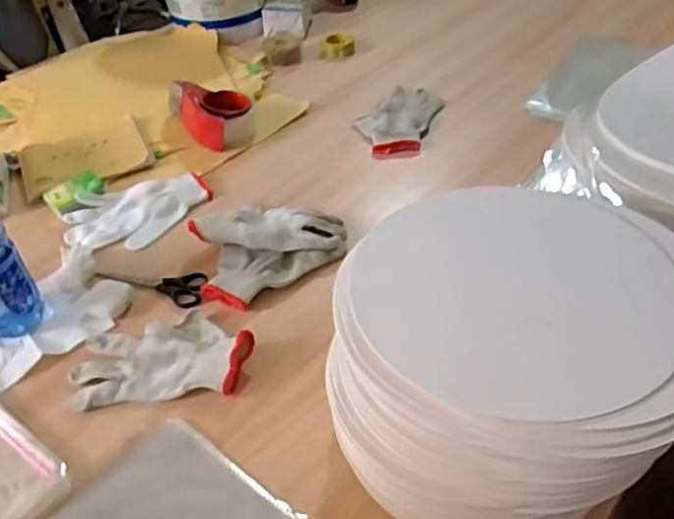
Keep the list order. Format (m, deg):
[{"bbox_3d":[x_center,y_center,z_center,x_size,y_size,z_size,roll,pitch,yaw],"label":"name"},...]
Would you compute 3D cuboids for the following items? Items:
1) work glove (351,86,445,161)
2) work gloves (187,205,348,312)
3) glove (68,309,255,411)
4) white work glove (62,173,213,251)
[{"bbox_3d":[0.096,-0.226,1.007,0.113,0.022,0.195,11,44,17],"label":"work glove"},{"bbox_3d":[-0.091,-0.022,0.774,0.187,0.036,0.150,-29,47,-25],"label":"work gloves"},{"bbox_3d":[-0.183,0.098,0.652,0.185,0.028,0.101,-6,41,-1],"label":"glove"},{"bbox_3d":[-0.271,-0.068,0.855,0.194,0.019,0.128,-22,44,-19],"label":"white work glove"}]

